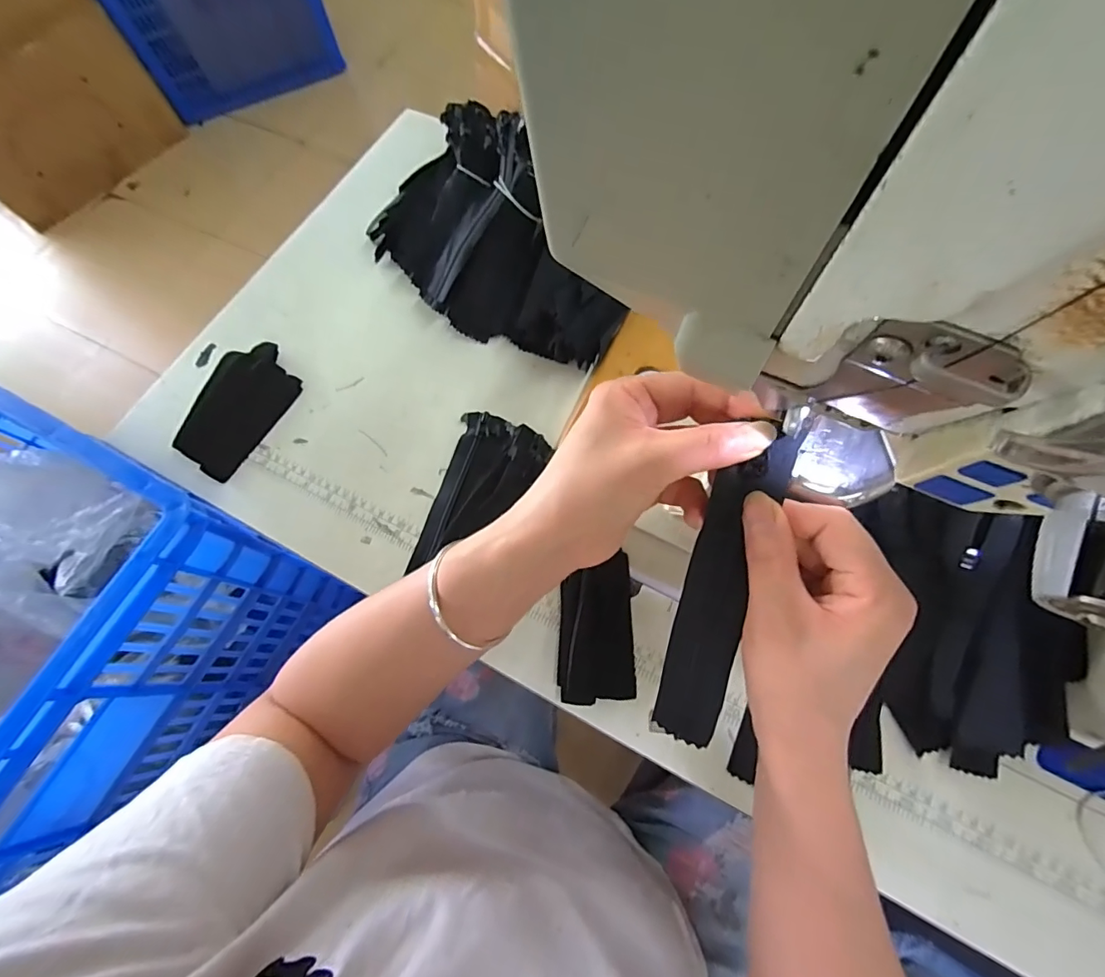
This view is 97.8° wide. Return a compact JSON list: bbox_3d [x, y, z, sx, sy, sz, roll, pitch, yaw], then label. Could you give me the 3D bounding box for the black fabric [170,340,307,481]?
[{"bbox_3d":[-0.324,-0.087,0.486,0.102,0.015,0.137,27,73,12],"label":"black fabric"}]

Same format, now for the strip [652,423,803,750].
[{"bbox_3d":[0.084,0.053,0.245,0.032,0.006,0.164,16,100,20],"label":"strip"}]

